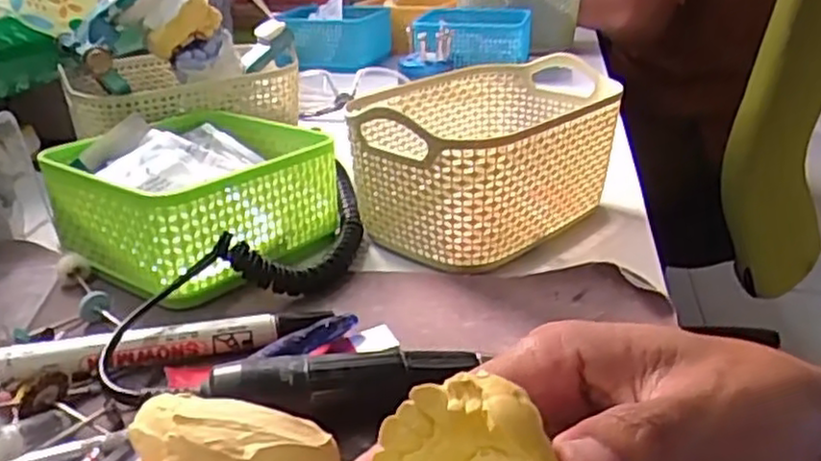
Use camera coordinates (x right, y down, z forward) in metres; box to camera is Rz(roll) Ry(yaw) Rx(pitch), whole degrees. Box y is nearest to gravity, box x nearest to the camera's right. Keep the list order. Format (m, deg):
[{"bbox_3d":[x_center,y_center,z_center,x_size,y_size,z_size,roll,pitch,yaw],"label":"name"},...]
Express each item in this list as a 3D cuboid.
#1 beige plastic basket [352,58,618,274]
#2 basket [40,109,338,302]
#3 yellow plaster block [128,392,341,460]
[{"bbox_3d":[0.047,-0.047,0.462,0.126,0.081,0.179,19,31,39],"label":"beige plastic basket"},{"bbox_3d":[-0.126,-0.024,0.437,0.143,0.053,0.133,14,28,32],"label":"basket"},{"bbox_3d":[-0.060,0.076,0.247,0.066,0.029,0.029,1,24,7],"label":"yellow plaster block"}]

